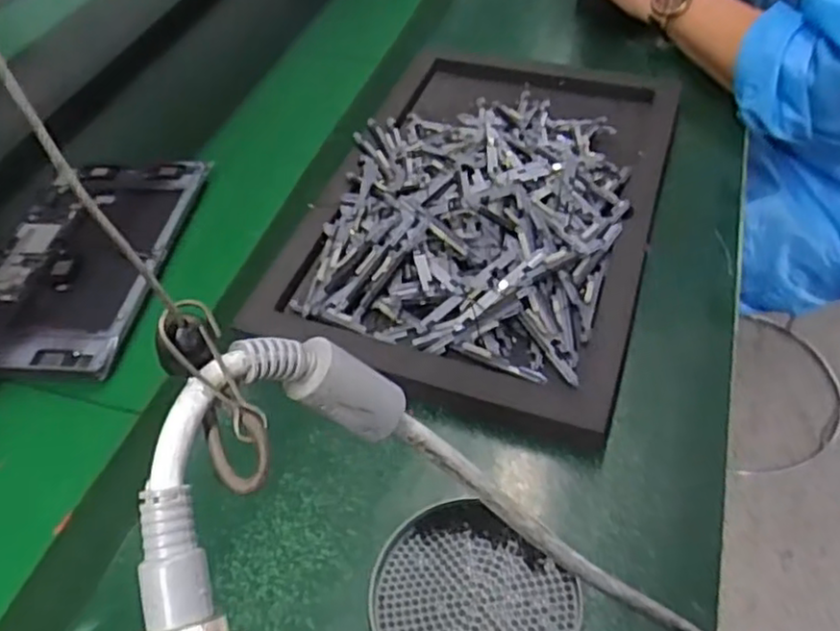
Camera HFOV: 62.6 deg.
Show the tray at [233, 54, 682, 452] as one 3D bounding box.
[{"bbox_3d":[0.059,-0.110,0.590,0.275,0.056,0.412,13,53,16],"label":"tray"}]

